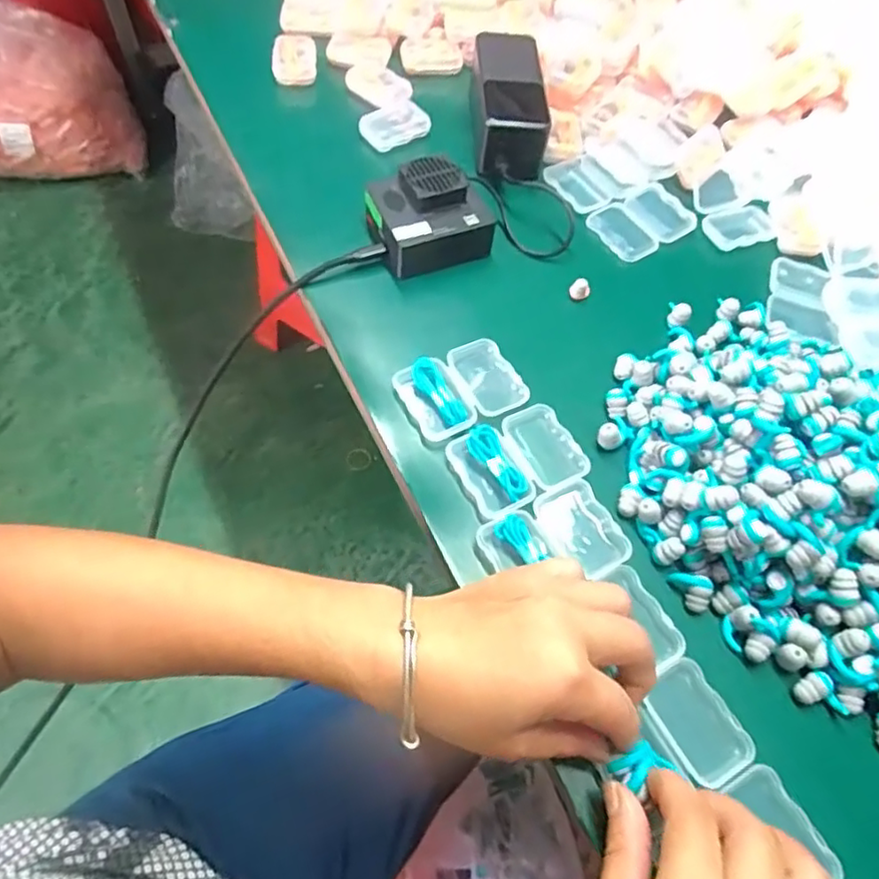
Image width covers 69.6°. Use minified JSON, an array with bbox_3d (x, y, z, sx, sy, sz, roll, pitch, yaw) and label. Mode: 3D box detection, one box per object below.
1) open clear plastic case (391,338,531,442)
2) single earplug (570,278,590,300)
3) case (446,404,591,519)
[{"bbox_3d":[0.015,-0.035,0.404,0.075,0.012,0.055,-26,66,-19],"label":"open clear plastic case"},{"bbox_3d":[0.103,-0.110,0.462,0.014,0.014,0.010,20,60,6],"label":"single earplug"},{"bbox_3d":[0.049,0.010,0.382,0.076,0.012,0.056,-24,65,-18],"label":"case"}]

